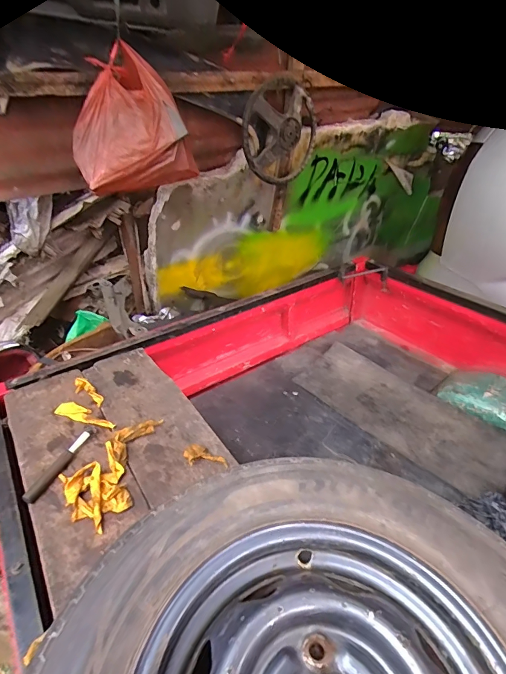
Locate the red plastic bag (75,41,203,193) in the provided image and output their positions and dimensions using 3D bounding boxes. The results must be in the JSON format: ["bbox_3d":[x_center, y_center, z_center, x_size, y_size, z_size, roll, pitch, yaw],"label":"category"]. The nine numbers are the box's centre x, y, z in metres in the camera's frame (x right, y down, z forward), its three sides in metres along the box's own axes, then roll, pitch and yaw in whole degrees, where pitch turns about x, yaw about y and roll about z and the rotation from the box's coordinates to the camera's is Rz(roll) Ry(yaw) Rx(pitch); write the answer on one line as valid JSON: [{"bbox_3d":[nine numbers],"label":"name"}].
[{"bbox_3d":[-0.386,-0.661,1.214,0.326,0.372,0.231,-18,31,-24],"label":"red plastic bag"}]

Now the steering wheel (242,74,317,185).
[{"bbox_3d":[0.120,-0.826,1.596,0.386,0.363,0.126,28,4,-41],"label":"steering wheel"}]

